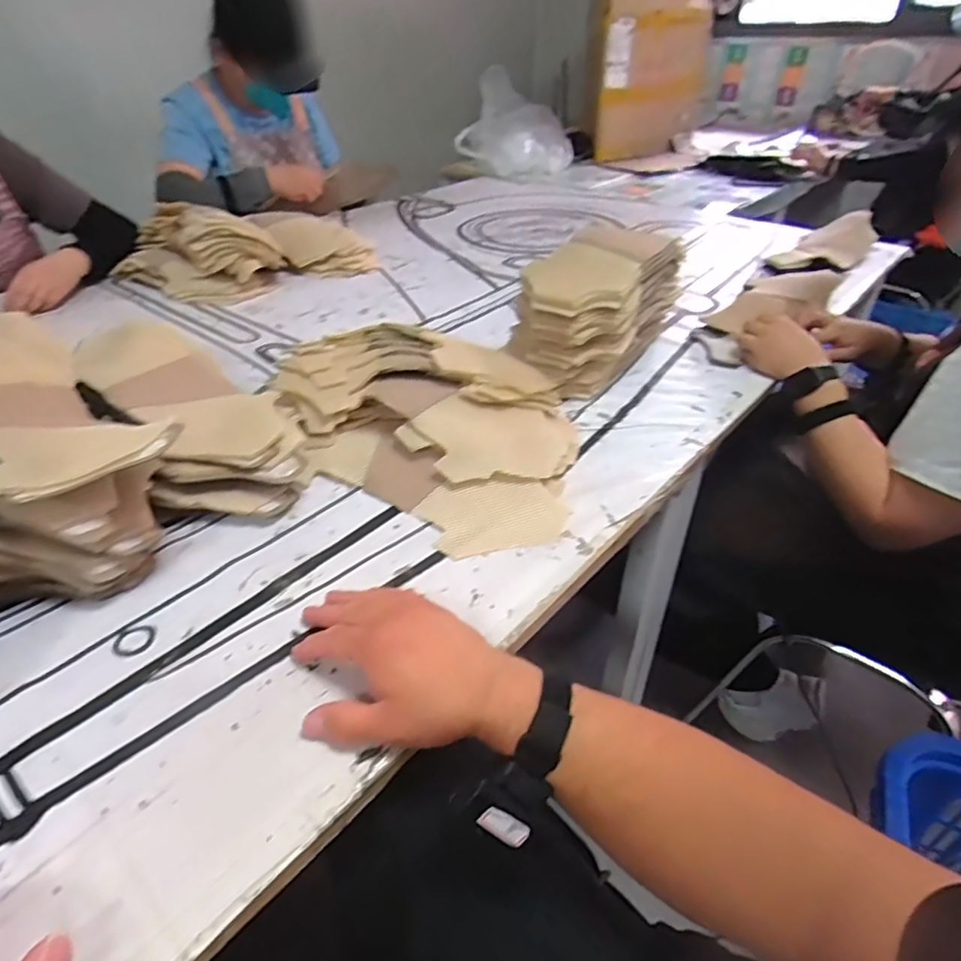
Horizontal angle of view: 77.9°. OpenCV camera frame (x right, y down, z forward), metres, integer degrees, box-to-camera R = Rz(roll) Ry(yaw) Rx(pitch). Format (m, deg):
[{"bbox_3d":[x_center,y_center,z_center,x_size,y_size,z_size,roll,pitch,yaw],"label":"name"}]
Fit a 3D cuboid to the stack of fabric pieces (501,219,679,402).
[{"bbox_3d":[0.150,-0.228,0.804,0.146,0.179,0.278,23,44,27],"label":"stack of fabric pieces"}]

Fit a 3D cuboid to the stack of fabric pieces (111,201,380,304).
[{"bbox_3d":[-0.428,-0.431,1.102,0.460,0.109,0.245,-12,40,-14],"label":"stack of fabric pieces"}]

